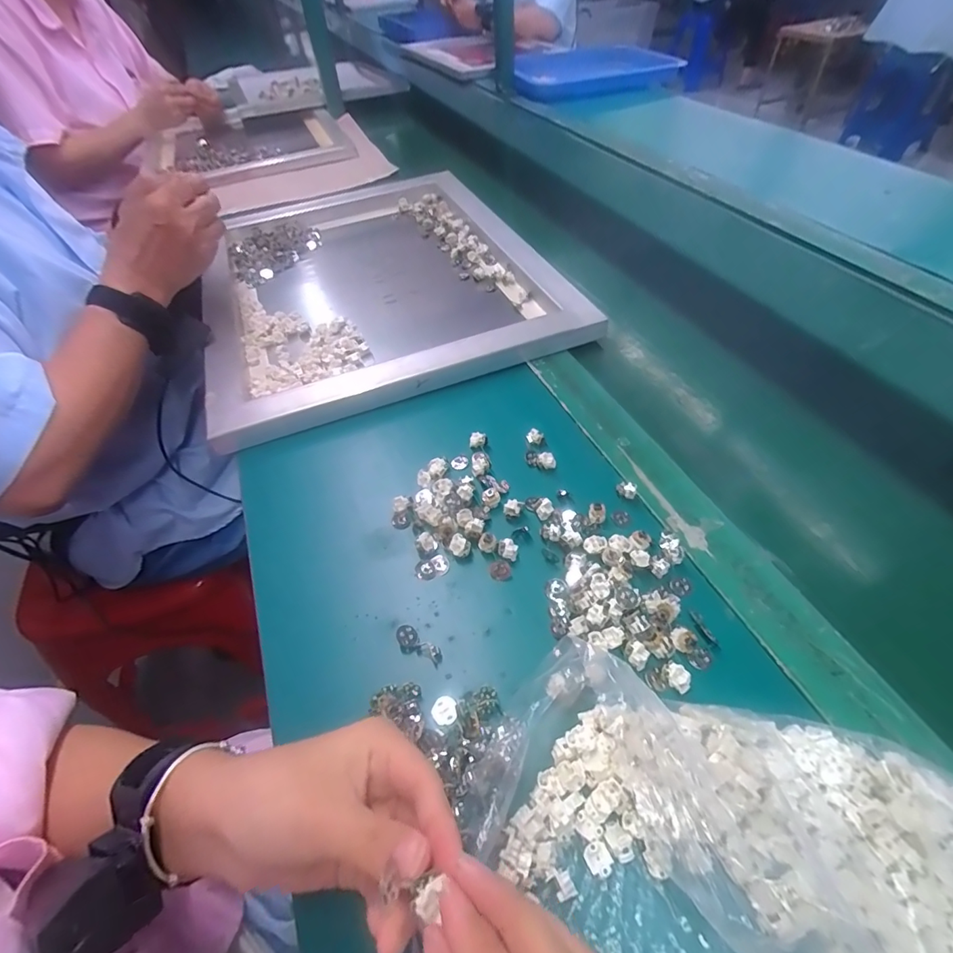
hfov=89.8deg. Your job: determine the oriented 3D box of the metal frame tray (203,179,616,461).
[{"bbox_3d":[-0.141,-0.278,0.649,0.423,0.041,0.534,-19,51,-11],"label":"metal frame tray"}]

